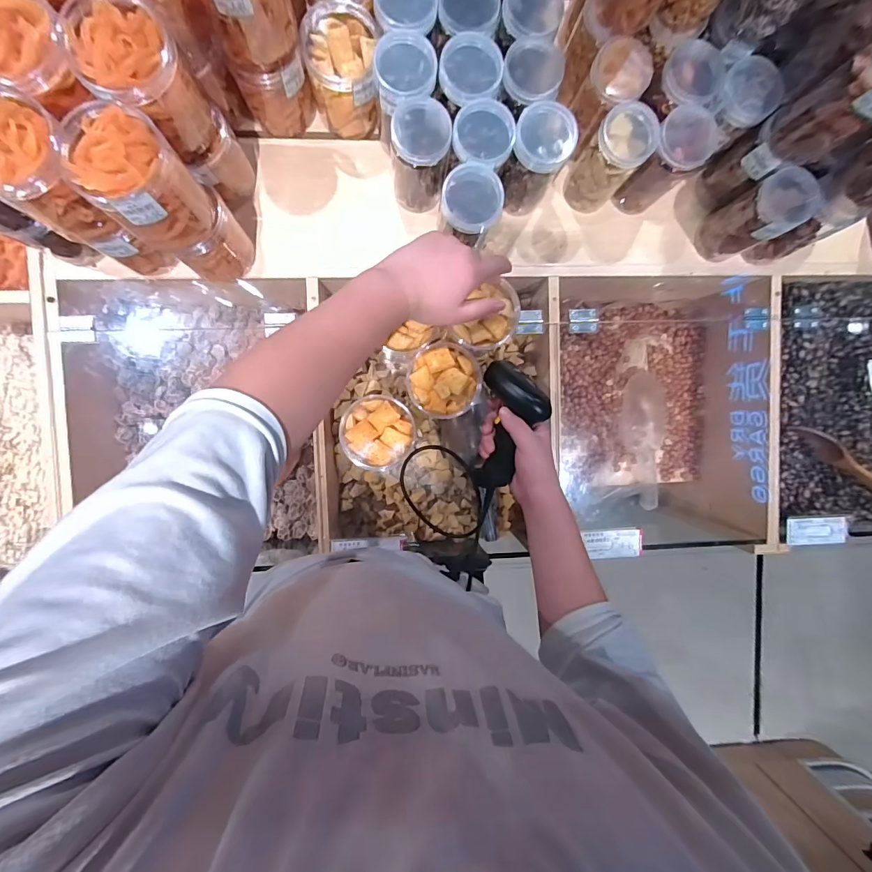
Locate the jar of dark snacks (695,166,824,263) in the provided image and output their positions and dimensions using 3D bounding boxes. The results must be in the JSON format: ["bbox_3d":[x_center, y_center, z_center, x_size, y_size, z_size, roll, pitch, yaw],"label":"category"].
[{"bbox_3d":[0.401,-0.276,0.549,0.066,0.128,0.066,0,93,-5],"label":"jar of dark snacks"}]

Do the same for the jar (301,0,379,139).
[{"bbox_3d":[-0.108,-0.427,0.508,0.078,0.101,0.084,0,93,-5],"label":"jar"}]

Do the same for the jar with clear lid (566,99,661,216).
[{"bbox_3d":[0.208,-0.335,0.527,0.062,0.122,0.060,0,93,-5],"label":"jar with clear lid"}]

